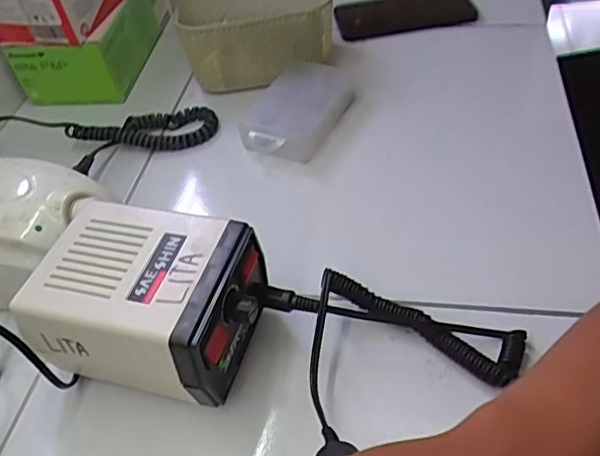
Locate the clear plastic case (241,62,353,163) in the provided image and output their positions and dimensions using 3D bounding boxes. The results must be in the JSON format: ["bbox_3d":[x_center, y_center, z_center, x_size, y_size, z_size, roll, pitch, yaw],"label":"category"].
[{"bbox_3d":[-0.004,-0.119,0.572,0.077,0.035,0.127,16,51,22],"label":"clear plastic case"}]

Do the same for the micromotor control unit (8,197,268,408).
[{"bbox_3d":[-0.096,0.056,0.376,0.133,0.086,0.108,8,49,16],"label":"micromotor control unit"}]

